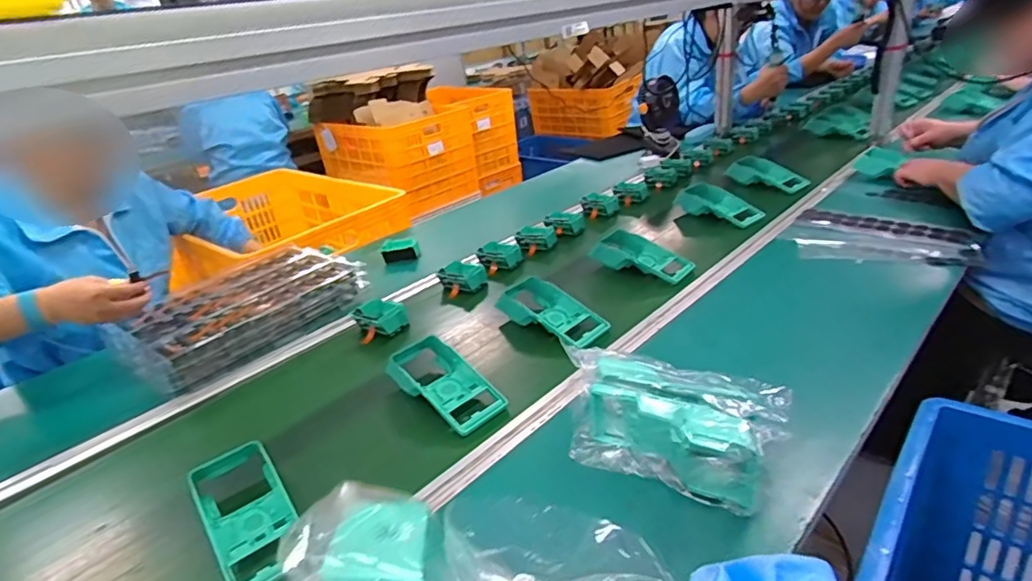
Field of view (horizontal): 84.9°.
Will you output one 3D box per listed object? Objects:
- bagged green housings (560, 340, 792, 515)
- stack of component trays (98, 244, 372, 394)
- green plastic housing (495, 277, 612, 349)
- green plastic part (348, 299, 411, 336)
[{"bbox_3d":[0.162,0.142,0.622,0.236,0.094,0.108,11,32,30],"label":"bagged green housings"},{"bbox_3d":[-0.498,0.039,1.019,0.295,0.076,0.384,13,33,33],"label":"stack of component trays"},{"bbox_3d":[0.056,0.036,0.912,0.099,0.053,0.186,-27,34,-35],"label":"green plastic housing"},{"bbox_3d":[-0.233,0.047,0.969,0.086,0.039,0.080,16,34,36],"label":"green plastic part"}]

